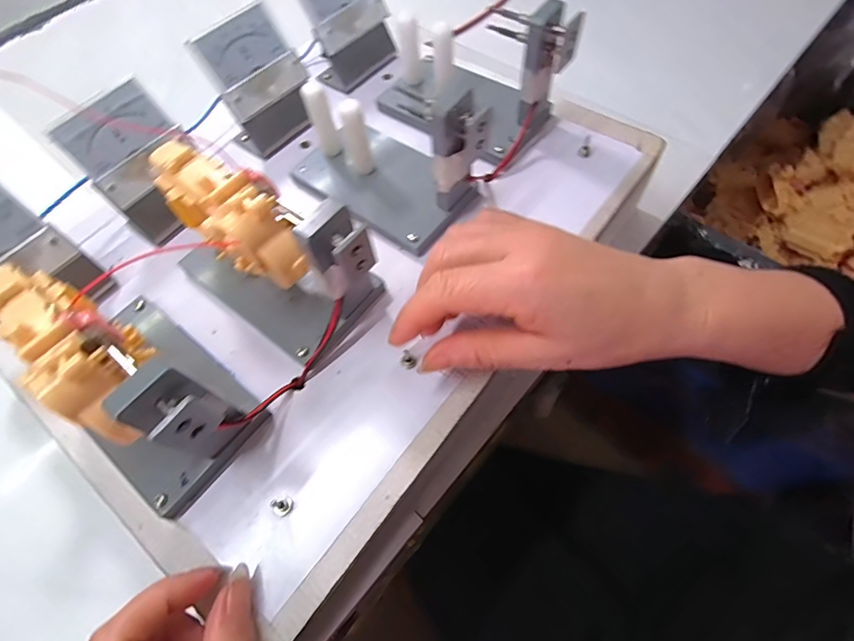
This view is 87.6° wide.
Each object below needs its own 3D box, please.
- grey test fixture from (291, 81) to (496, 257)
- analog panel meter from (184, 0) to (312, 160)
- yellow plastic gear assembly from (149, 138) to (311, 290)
[{"bbox_3d":[-0.030,-0.112,0.285,0.082,0.076,0.133,-40,67,-16],"label":"grey test fixture"},{"bbox_3d":[-0.119,-0.172,0.323,0.041,0.075,0.065,36,70,19],"label":"analog panel meter"},{"bbox_3d":[-0.101,-0.058,0.227,0.096,0.031,0.041,40,72,22],"label":"yellow plastic gear assembly"}]

